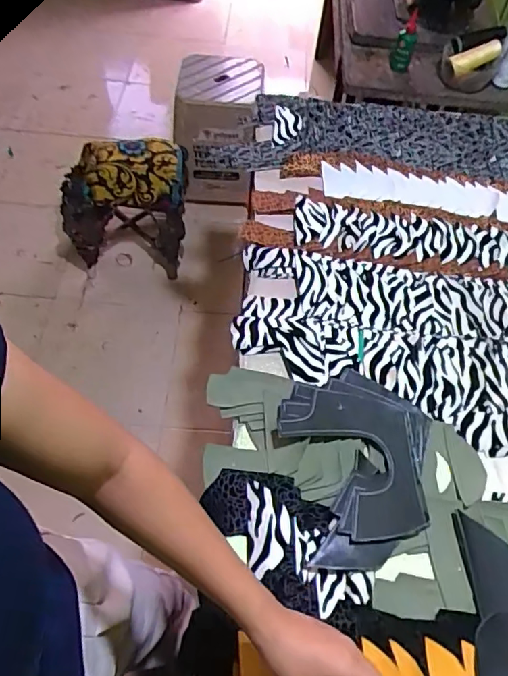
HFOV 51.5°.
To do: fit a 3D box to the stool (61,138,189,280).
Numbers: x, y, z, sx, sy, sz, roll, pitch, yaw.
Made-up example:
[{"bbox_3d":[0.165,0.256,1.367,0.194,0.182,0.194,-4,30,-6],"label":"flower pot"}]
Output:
[{"bbox_3d":[-0.399,-0.419,1.655,0.384,0.356,0.265,-3,58,-7],"label":"stool"}]

